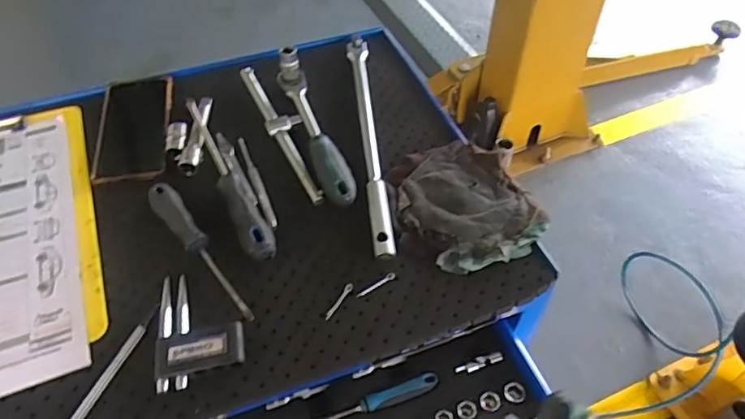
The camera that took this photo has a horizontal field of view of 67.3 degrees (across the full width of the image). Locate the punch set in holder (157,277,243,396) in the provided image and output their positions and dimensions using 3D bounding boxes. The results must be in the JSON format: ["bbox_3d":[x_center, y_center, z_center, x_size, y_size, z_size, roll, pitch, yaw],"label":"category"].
[{"bbox_3d":[-0.155,0.101,0.498,0.072,0.014,0.112,-11,49,-9],"label":"punch set in holder"}]

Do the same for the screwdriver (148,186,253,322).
[{"bbox_3d":[-0.169,0.036,0.548,0.026,0.023,0.186,-32,55,-24],"label":"screwdriver"}]

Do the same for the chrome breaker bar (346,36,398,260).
[{"bbox_3d":[-0.005,-0.095,0.659,0.026,0.016,0.366,-5,48,-4],"label":"chrome breaker bar"}]

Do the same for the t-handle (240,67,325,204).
[{"bbox_3d":[-0.104,-0.097,0.662,0.040,0.017,0.243,-18,50,-14],"label":"t-handle"}]

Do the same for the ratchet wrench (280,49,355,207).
[{"bbox_3d":[-0.067,-0.102,0.638,0.034,0.046,0.232,-16,50,-13],"label":"ratchet wrench"}]

